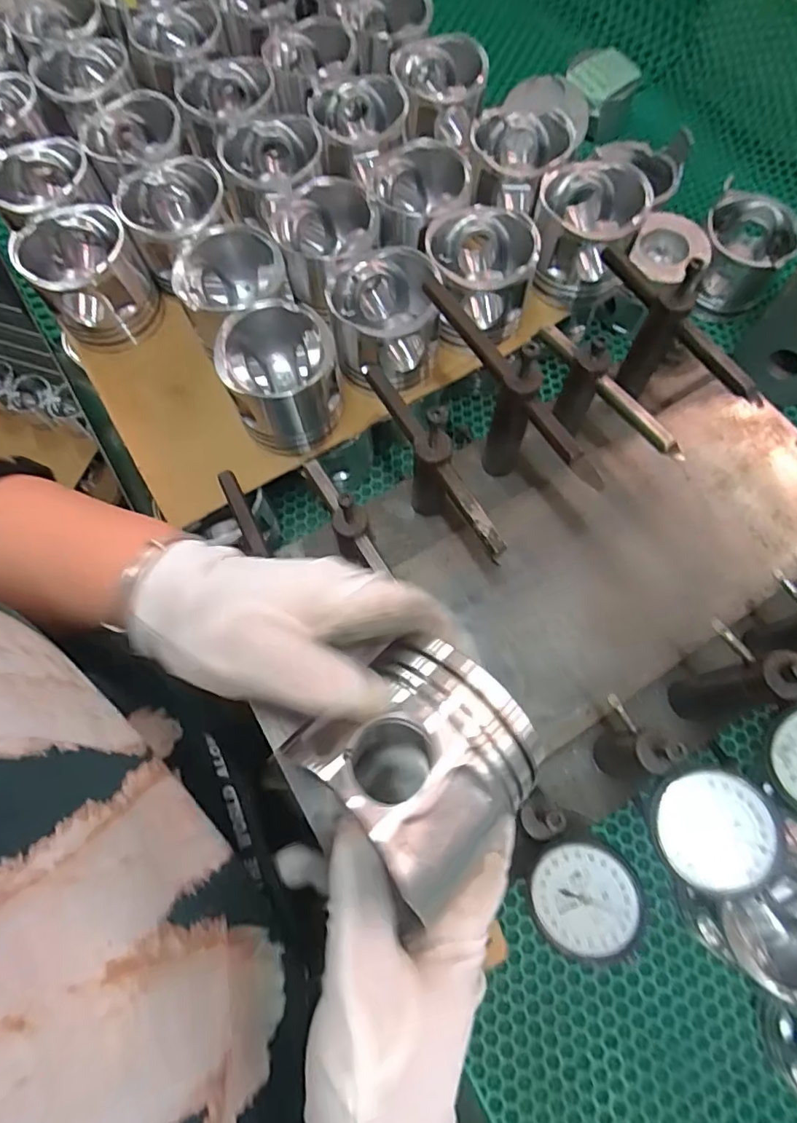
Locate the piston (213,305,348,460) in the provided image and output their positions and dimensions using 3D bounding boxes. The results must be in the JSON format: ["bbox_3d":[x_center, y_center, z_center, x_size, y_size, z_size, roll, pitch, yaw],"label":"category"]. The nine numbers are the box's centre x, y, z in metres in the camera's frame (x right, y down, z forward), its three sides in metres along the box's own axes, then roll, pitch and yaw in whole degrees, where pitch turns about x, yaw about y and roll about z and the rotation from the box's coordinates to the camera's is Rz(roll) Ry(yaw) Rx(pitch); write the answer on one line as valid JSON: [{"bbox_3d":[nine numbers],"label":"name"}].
[{"bbox_3d":[-0.085,-0.132,0.414,0.079,0.087,0.086,0,71,1],"label":"piston"}]

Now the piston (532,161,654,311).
[{"bbox_3d":[0.153,-0.272,0.448,0.076,0.073,0.083,6,71,3],"label":"piston"}]

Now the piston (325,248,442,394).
[{"bbox_3d":[-0.011,-0.185,0.418,0.083,0.058,0.090,3,71,2],"label":"piston"}]

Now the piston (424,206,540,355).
[{"bbox_3d":[0.063,-0.228,0.432,0.084,0.067,0.098,12,71,5],"label":"piston"}]

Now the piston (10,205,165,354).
[{"bbox_3d":[-0.254,-0.233,0.450,0.083,0.083,0.087,0,71,1],"label":"piston"}]

